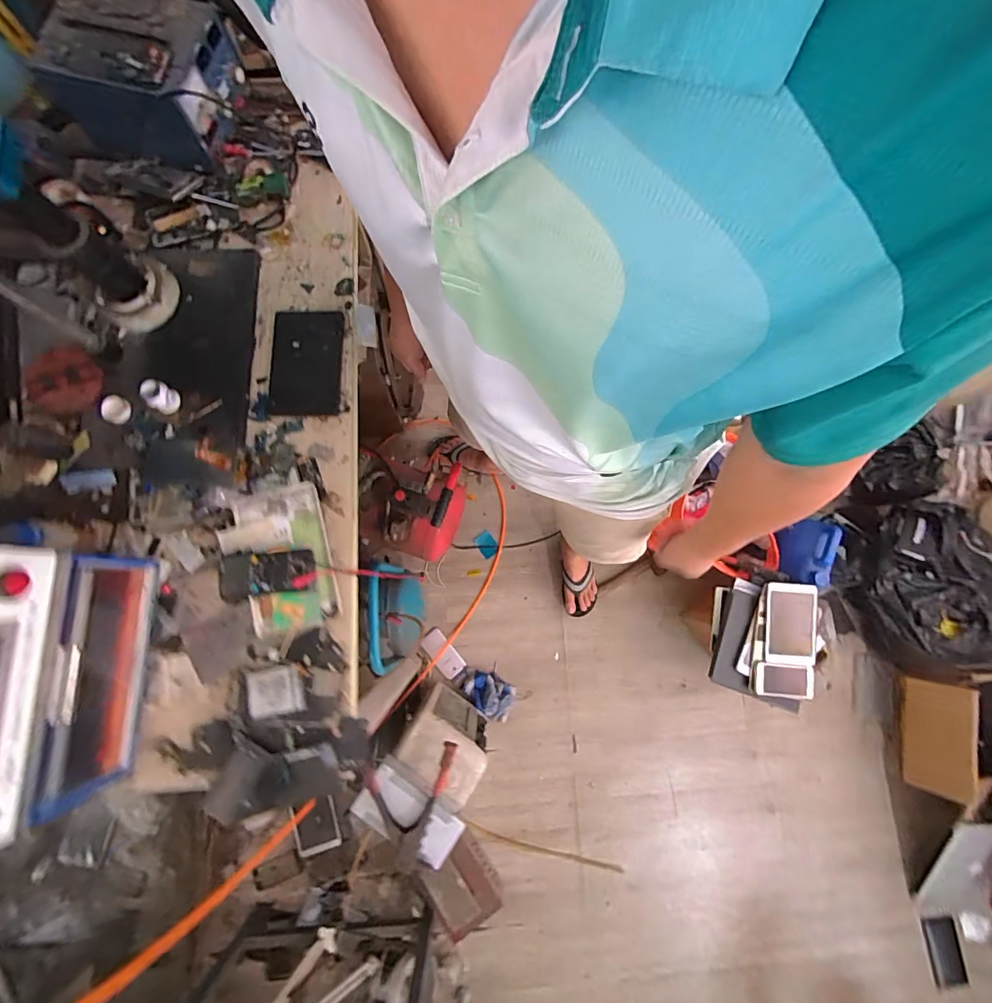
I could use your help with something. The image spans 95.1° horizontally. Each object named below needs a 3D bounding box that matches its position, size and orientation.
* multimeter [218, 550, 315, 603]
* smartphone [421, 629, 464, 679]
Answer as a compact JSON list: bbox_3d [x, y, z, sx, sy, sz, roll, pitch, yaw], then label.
[{"bbox_3d":[-0.330,0.104,0.654,0.131,0.036,0.064,-7,80,-3],"label":"multimeter"},{"bbox_3d":[-0.162,0.461,1.372,0.071,0.007,0.149,-38,83,-16],"label":"smartphone"}]

